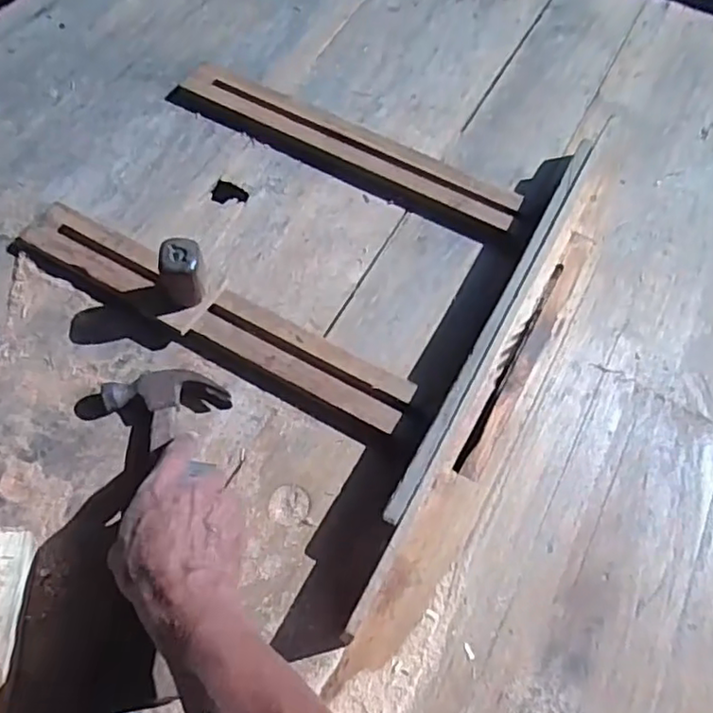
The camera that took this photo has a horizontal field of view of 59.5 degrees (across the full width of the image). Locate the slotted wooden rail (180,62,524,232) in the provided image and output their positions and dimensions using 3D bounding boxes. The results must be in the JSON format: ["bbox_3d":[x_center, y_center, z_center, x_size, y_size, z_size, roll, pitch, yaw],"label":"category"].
[{"bbox_3d":[-0.009,-0.247,0.720,0.413,0.021,0.061,27,63,11],"label":"slotted wooden rail"}]

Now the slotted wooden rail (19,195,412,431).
[{"bbox_3d":[-0.140,-0.044,0.597,0.413,0.031,0.060,26,62,11],"label":"slotted wooden rail"}]

